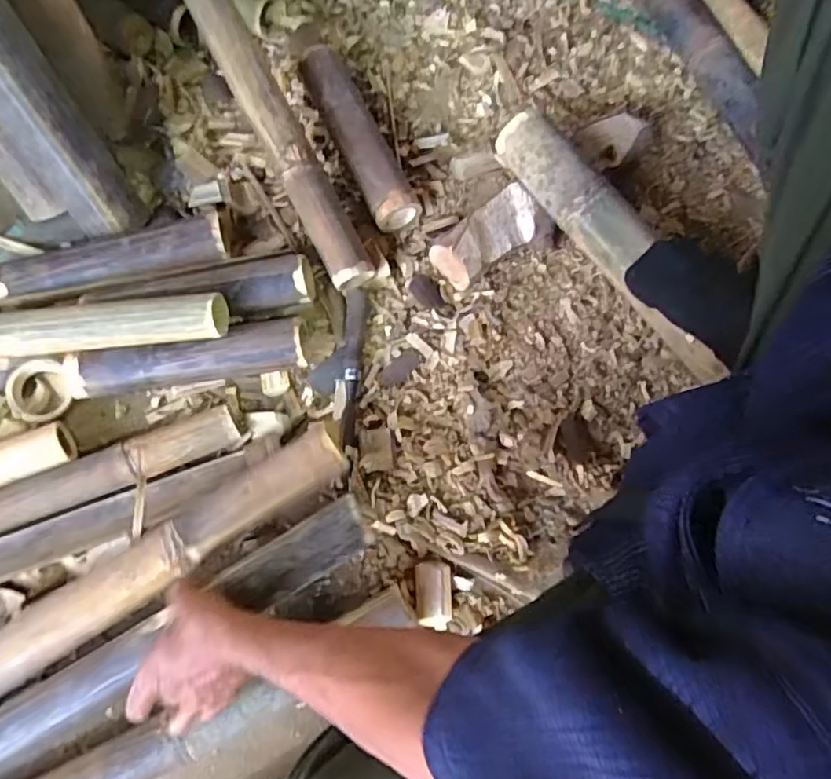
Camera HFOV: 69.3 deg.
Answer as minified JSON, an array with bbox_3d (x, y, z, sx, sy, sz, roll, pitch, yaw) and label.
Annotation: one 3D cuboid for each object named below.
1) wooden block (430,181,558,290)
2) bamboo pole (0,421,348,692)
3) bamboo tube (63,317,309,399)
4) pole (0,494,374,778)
[{"bbox_3d":[0.094,-0.184,0.747,0.142,0.053,0.081,-39,77,-11],"label":"wooden block"},{"bbox_3d":[-0.345,0.228,0.596,0.629,0.073,0.068,-33,76,-8],"label":"bamboo pole"},{"bbox_3d":[-0.259,-0.036,0.687,0.268,0.055,0.055,-7,73,-2],"label":"bamboo tube"},{"bbox_3d":[-0.330,0.303,0.575,0.651,0.073,0.070,-31,75,-6],"label":"pole"}]

